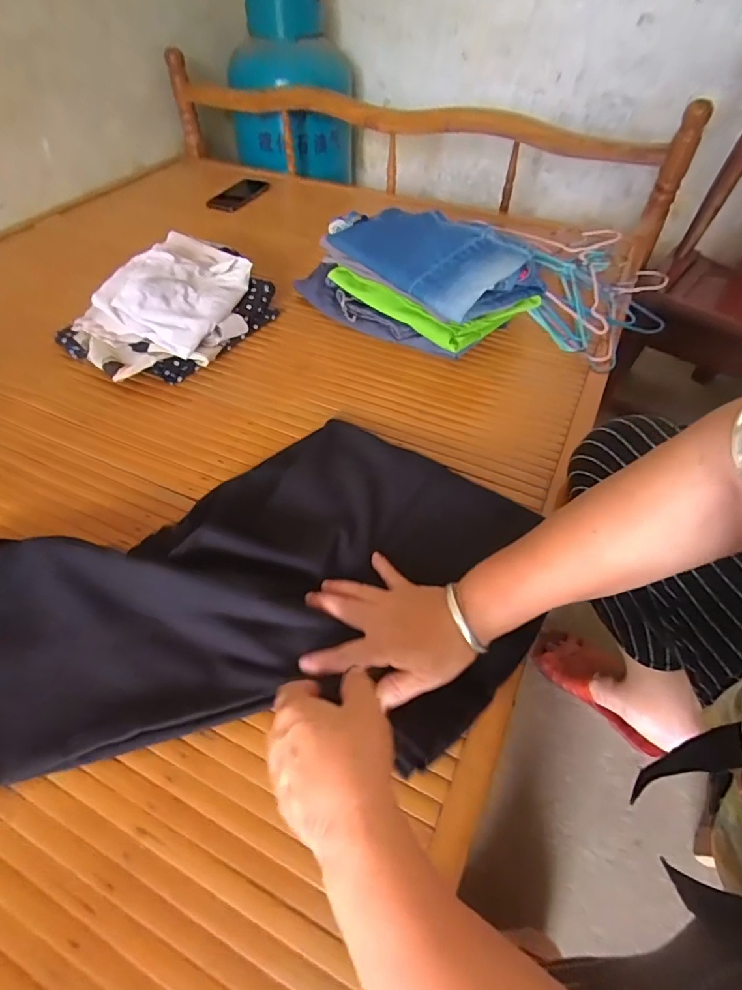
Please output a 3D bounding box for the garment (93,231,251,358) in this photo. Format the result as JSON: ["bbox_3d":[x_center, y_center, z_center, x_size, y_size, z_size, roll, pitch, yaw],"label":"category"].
[{"bbox_3d":[-0.268,-0.301,0.699,0.162,0.061,0.223,16,53,12],"label":"garment"}]

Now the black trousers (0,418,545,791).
[{"bbox_3d":[-0.123,0.080,0.444,0.543,0.053,0.353,-15,53,-12],"label":"black trousers"}]

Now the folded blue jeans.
[{"bbox_3d":[0.085,-0.354,0.723,0.187,0.056,0.283,-35,59,-25],"label":"folded blue jeans"}]

